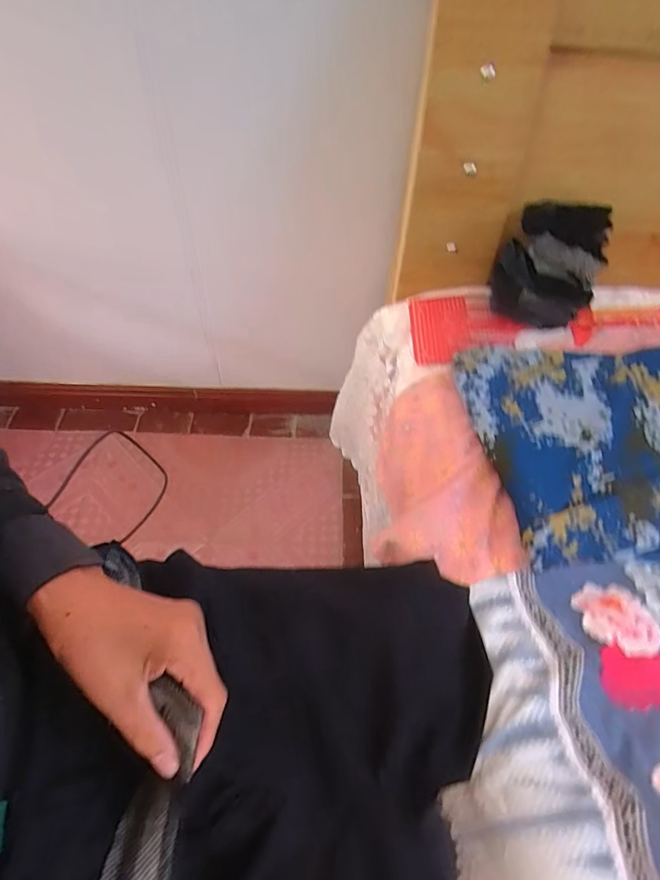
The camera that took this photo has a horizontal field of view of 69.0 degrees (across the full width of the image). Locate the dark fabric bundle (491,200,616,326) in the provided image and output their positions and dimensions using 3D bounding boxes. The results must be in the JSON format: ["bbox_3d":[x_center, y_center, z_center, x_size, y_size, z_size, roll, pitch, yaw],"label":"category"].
[{"bbox_3d":[0.313,-0.255,0.703,0.127,0.173,0.113,4,54,-1],"label":"dark fabric bundle"}]

